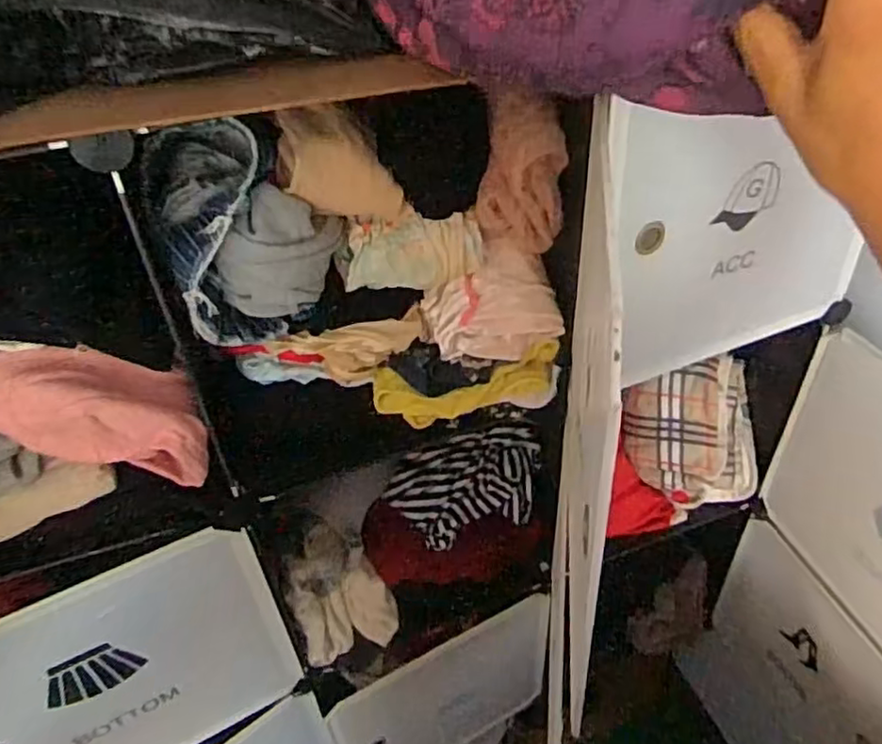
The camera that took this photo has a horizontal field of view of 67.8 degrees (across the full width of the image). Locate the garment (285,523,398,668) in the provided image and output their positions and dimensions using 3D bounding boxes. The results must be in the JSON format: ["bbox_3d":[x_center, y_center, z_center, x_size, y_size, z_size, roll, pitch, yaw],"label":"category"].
[{"bbox_3d":[-0.140,0.278,0.839,0.125,0.208,0.060,-22,25,-10],"label":"garment"}]

